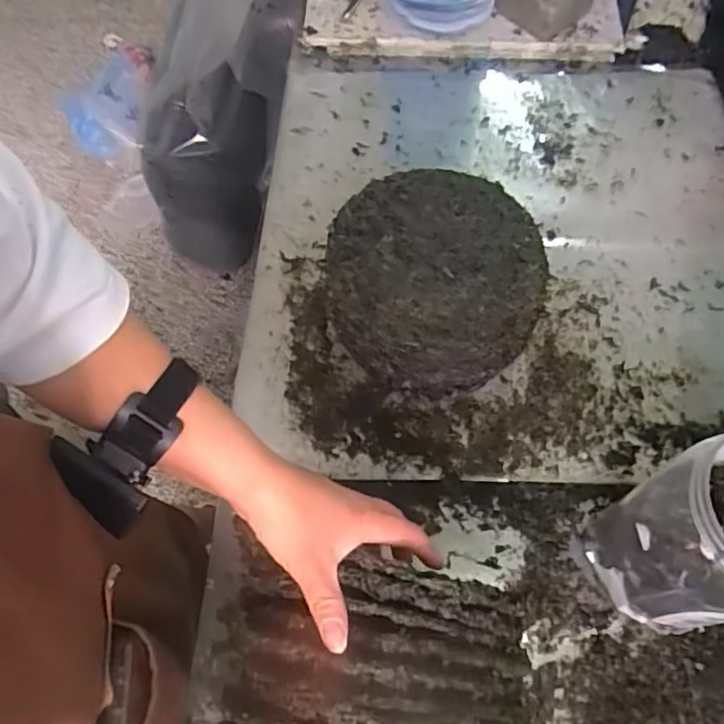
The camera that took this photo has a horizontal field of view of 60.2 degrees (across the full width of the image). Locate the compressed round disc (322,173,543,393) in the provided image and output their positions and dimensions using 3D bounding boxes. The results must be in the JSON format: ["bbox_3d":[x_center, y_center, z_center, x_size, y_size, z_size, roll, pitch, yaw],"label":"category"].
[{"bbox_3d":[0.067,-0.074,0.627,0.194,0.112,0.201,-1,63,1],"label":"compressed round disc"}]

